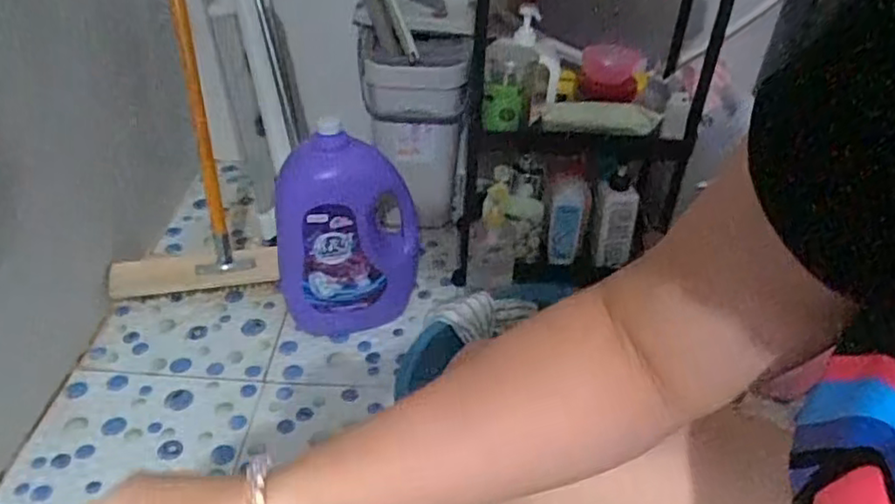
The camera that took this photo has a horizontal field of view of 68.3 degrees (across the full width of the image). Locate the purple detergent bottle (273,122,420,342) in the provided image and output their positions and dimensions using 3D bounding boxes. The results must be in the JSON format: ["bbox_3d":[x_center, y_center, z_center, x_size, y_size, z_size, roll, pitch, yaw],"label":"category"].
[{"bbox_3d":[-0.153,-0.018,1.042,0.219,0.355,0.096,-5,38,-11],"label":"purple detergent bottle"}]

